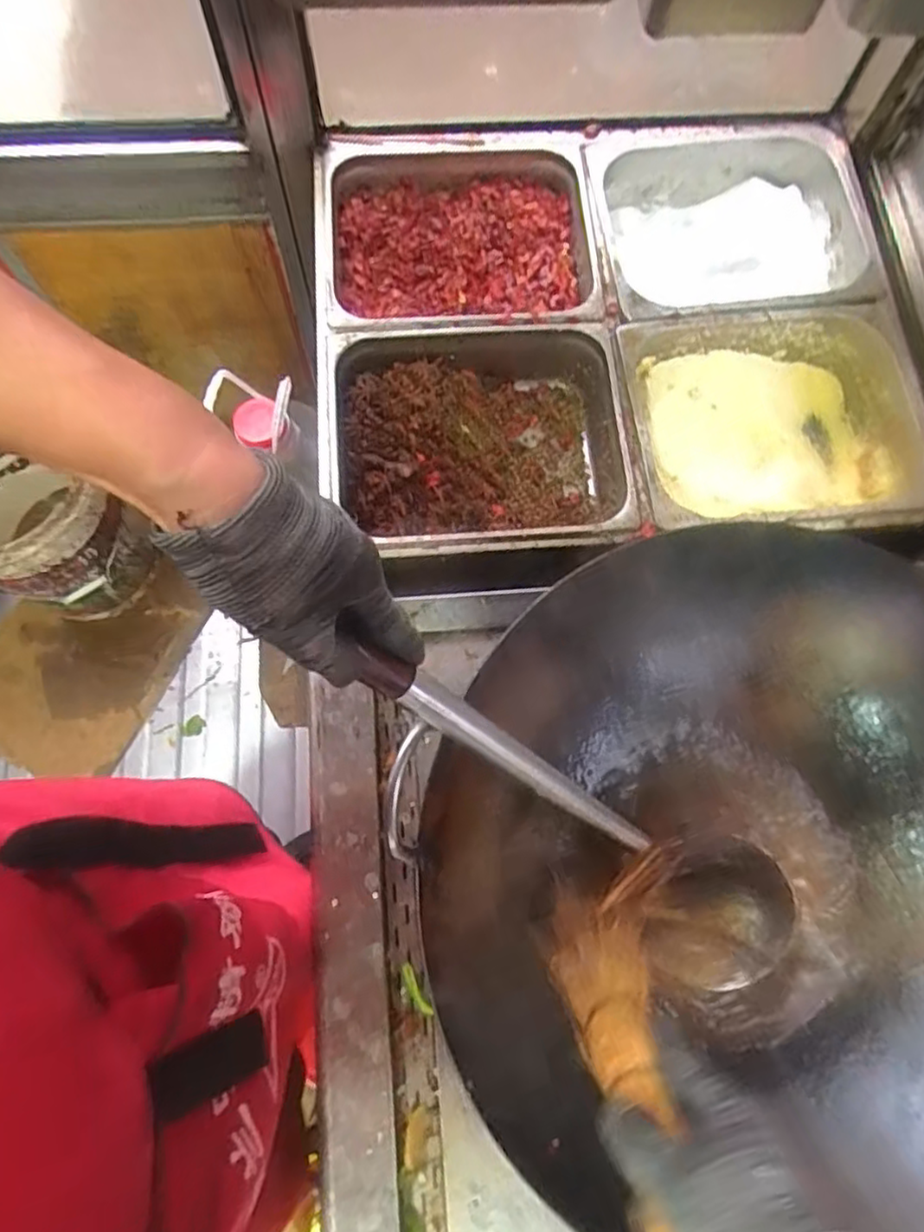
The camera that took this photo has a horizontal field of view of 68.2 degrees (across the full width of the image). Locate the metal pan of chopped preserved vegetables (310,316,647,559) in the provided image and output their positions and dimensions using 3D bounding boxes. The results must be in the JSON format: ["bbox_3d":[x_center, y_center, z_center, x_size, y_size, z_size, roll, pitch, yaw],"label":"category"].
[{"bbox_3d":[0.009,-0.184,0.771,0.324,0.095,0.273,-4,74,-3],"label":"metal pan of chopped preserved vegetables"}]

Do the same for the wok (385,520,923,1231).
[{"bbox_3d":[0.215,0.174,0.502,0.459,0.150,0.445,1,74,-2],"label":"wok"}]

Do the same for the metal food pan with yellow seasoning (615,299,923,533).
[{"bbox_3d":[0.348,-0.209,0.790,0.331,0.108,0.265,-5,74,-4],"label":"metal food pan with yellow seasoning"}]

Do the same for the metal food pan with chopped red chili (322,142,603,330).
[{"bbox_3d":[-0.009,-0.457,0.847,0.320,0.092,0.286,-4,74,-3],"label":"metal food pan with chopped red chili"}]

